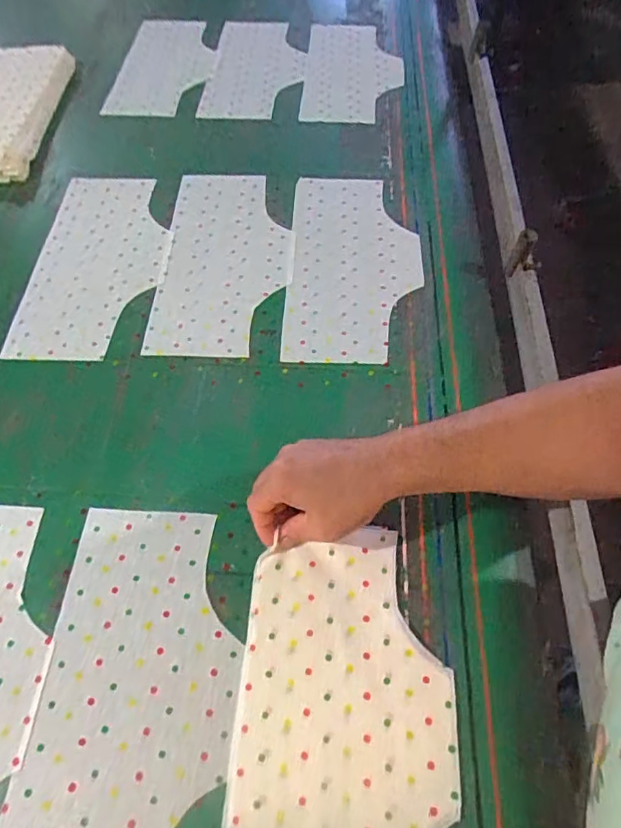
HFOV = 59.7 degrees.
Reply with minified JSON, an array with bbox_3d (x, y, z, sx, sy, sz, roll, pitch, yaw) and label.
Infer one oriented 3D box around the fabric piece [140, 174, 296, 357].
[{"bbox_3d":[-0.106,-0.206,0.692,0.163,0.006,0.321,-1,59,2],"label":"fabric piece"}]

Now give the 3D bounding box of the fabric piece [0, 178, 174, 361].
[{"bbox_3d":[-0.269,-0.203,0.697,0.169,0.004,0.321,-1,60,2],"label":"fabric piece"}]

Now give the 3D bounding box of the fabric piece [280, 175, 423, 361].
[{"bbox_3d":[0.056,-0.193,0.681,0.162,0.005,0.311,1,60,3],"label":"fabric piece"}]

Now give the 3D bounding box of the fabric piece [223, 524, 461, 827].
[{"bbox_3d":[0.026,0.245,0.422,0.167,0.005,0.305,3,60,4],"label":"fabric piece"}]

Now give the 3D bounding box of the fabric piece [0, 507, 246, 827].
[{"bbox_3d":[-0.142,0.233,0.434,0.159,0.005,0.319,2,60,4],"label":"fabric piece"}]

